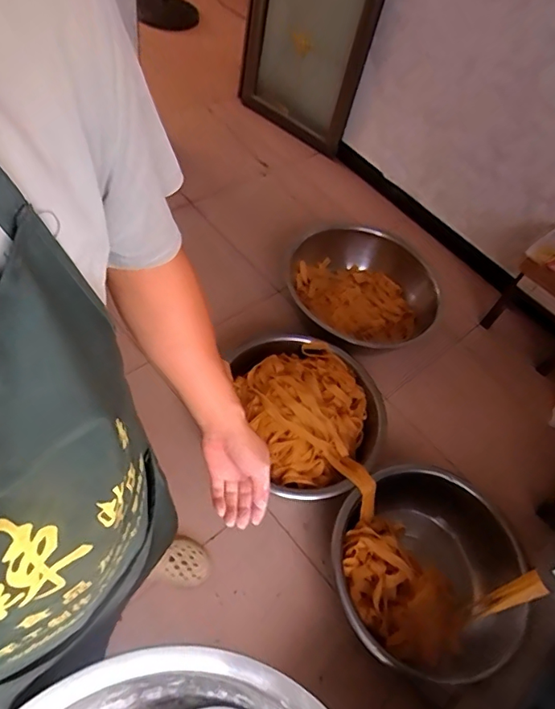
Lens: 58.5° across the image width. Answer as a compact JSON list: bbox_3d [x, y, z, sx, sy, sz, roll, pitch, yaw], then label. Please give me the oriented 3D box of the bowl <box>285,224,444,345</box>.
[{"bbox_3d":[0.297,-0.250,1.906,0.582,0.166,0.521,37,63,18],"label":"bowl"}]

